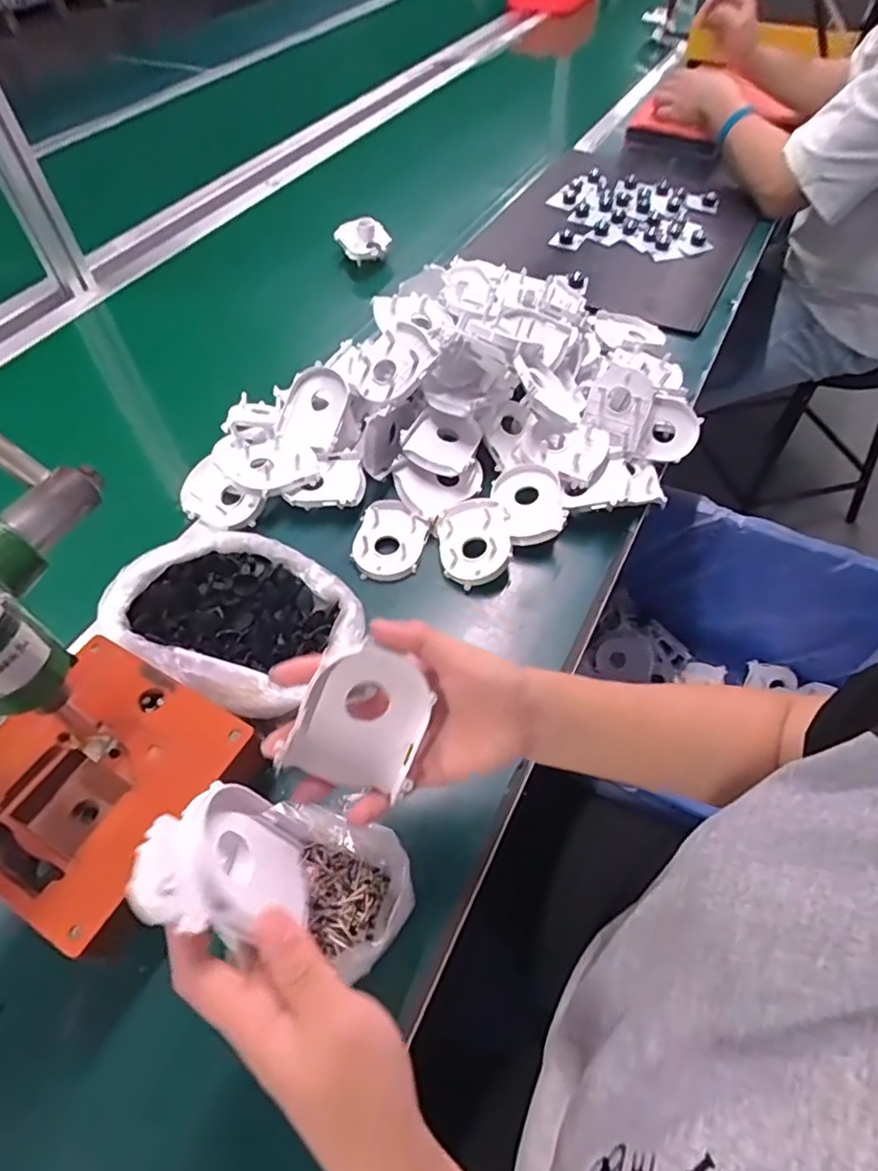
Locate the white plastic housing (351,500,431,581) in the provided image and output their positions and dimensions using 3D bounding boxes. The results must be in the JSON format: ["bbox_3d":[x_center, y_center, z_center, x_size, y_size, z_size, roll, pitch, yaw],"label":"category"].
[{"bbox_3d":[-0.047,-0.043,0.577,0.067,0.017,0.081,10,55,8],"label":"white plastic housing"}]

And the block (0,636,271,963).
[{"bbox_3d":[-0.220,0.133,0.405,0.162,0.047,0.153,25,58,18],"label":"block"}]

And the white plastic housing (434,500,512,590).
[{"bbox_3d":[0.034,-0.039,0.565,0.067,0.036,0.077,-7,54,-4],"label":"white plastic housing"}]

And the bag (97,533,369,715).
[{"bbox_3d":[-0.156,0.021,0.494,0.196,0.044,0.150,24,58,17],"label":"bag"}]

